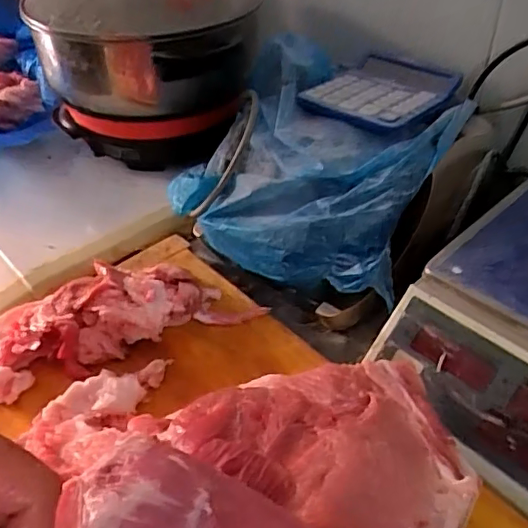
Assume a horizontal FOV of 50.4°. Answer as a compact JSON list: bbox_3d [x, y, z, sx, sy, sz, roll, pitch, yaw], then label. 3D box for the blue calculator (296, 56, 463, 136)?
[{"bbox_3d":[0.126,-0.179,0.581,0.118,0.017,0.147,31,51,32],"label":"blue calculator"}]

